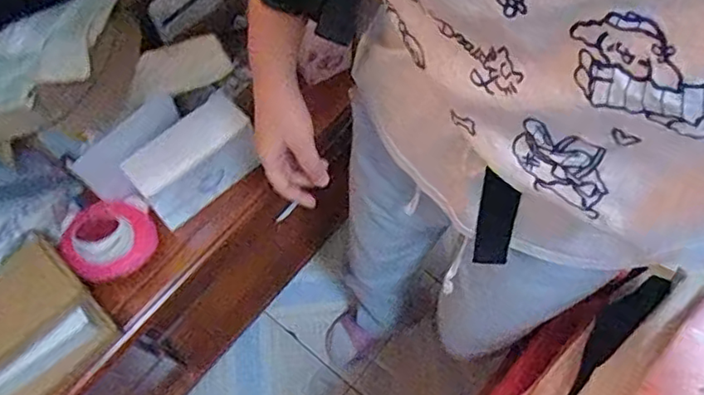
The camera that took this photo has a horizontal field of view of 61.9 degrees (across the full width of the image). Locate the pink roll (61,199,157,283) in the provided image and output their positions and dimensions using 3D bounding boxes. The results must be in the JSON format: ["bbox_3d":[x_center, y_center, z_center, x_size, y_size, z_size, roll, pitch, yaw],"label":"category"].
[{"bbox_3d":[-0.301,0.050,0.722,0.079,0.064,0.101,42,72,16],"label":"pink roll"}]

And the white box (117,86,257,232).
[{"bbox_3d":[-0.199,-0.046,0.753,0.155,0.101,0.071,-40,72,-16],"label":"white box"}]

